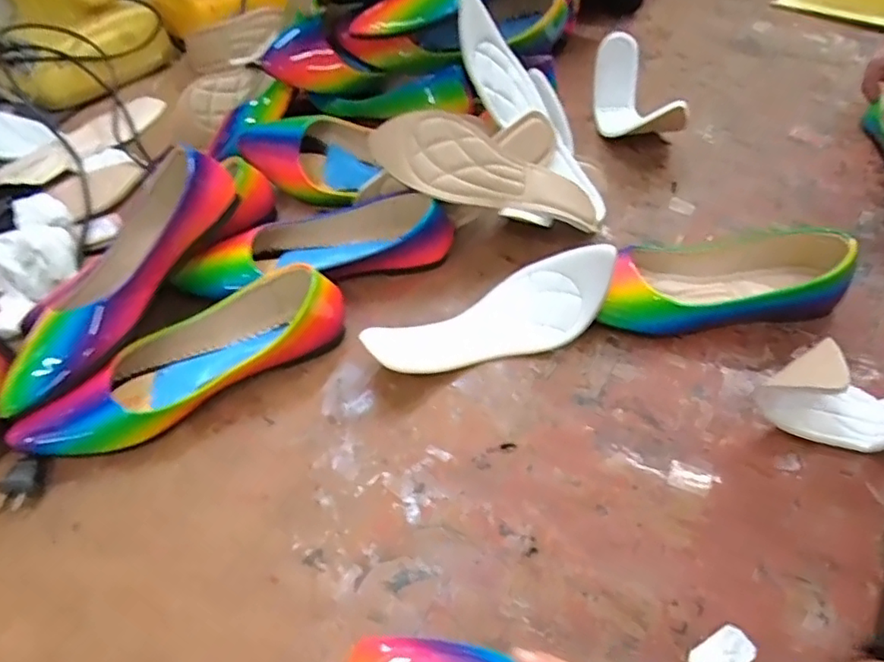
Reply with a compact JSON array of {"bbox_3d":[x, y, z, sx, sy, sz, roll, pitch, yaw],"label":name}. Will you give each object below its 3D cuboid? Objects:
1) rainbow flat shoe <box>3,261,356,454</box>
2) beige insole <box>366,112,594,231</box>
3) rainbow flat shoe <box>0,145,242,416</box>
[{"bbox_3d":[-0.197,0.021,0.471,0.245,0.055,0.077,-31,54,-24],"label":"rainbow flat shoe"},{"bbox_3d":[0.046,-0.141,0.555,0.217,0.030,0.071,18,87,-13],"label":"beige insole"},{"bbox_3d":[-0.258,-0.044,0.491,0.064,0.060,0.254,20,66,18],"label":"rainbow flat shoe"}]

